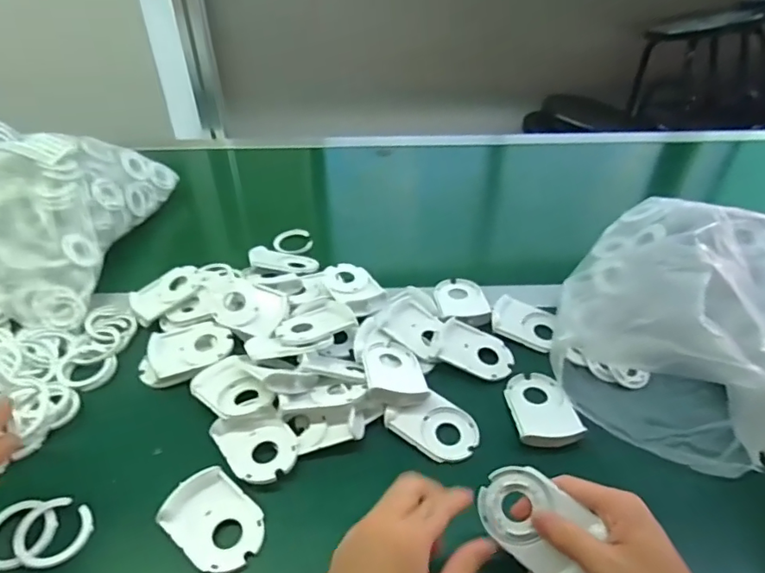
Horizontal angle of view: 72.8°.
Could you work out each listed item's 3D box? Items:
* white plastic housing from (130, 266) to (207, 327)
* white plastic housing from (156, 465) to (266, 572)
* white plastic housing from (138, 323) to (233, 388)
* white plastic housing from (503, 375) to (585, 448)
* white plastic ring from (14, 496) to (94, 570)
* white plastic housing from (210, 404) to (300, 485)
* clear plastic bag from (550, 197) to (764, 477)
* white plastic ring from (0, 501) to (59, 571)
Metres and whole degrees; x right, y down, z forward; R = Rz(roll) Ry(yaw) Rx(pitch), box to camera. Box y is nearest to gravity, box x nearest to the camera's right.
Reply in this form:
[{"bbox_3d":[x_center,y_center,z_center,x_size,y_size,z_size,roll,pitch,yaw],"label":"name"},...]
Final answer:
[{"bbox_3d":[-0.247,0.005,0.596,0.081,0.013,0.056,-36,52,-15],"label":"white plastic housing"},{"bbox_3d":[-0.131,0.182,0.405,0.081,0.013,0.058,28,47,30],"label":"white plastic housing"},{"bbox_3d":[-0.201,0.070,0.531,0.092,0.021,0.061,-16,42,-18],"label":"white plastic housing"},{"bbox_3d":[0.149,0.111,0.484,0.058,0.012,0.085,-4,40,-4],"label":"white plastic housing"},{"bbox_3d":[-0.255,0.191,0.404,0.052,0.008,0.052,0,40,0],"label":"white plastic ring"},{"bbox_3d":[-0.108,0.136,0.454,0.058,0.012,0.077,-27,46,-28],"label":"white plastic housing"},{"bbox_3d":[0.313,0.015,0.514,0.236,0.116,0.313,32,49,33],"label":"clear plastic bag"},{"bbox_3d":[-0.281,0.190,0.402,0.053,0.004,0.052,0,40,0],"label":"white plastic ring"}]

